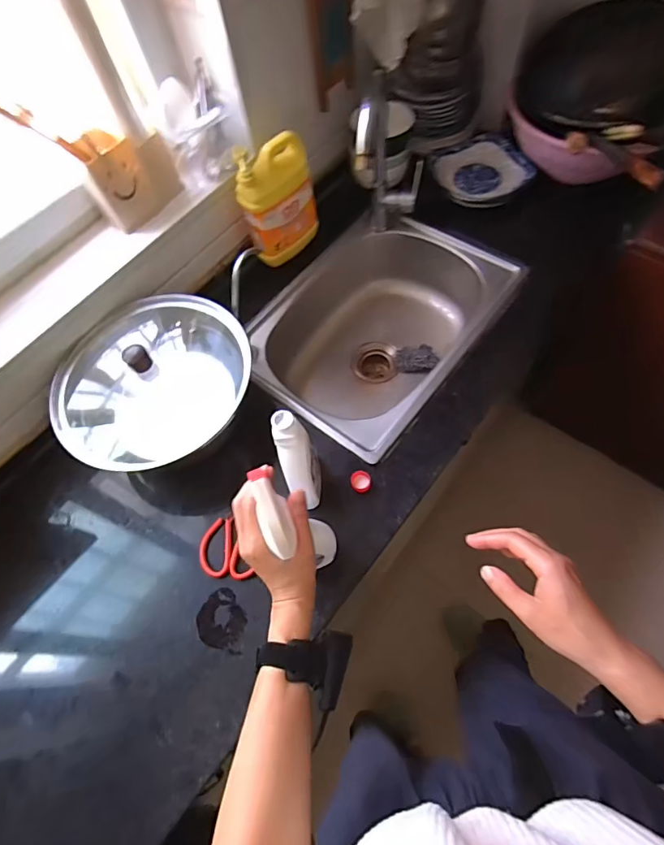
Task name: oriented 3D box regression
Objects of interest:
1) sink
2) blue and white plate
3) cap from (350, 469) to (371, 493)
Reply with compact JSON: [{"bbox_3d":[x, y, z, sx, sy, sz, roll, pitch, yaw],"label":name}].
[{"bbox_3d":[0.081,-0.169,0.966,0.371,0.213,0.481,35,72,17],"label":"sink"},{"bbox_3d":[0.320,-0.537,1.001,0.175,0.036,0.180,-22,66,-7],"label":"blue and white plate"},{"bbox_3d":[0.046,0.095,0.749,0.033,0.015,0.034,-1,65,3],"label":"cap"}]

